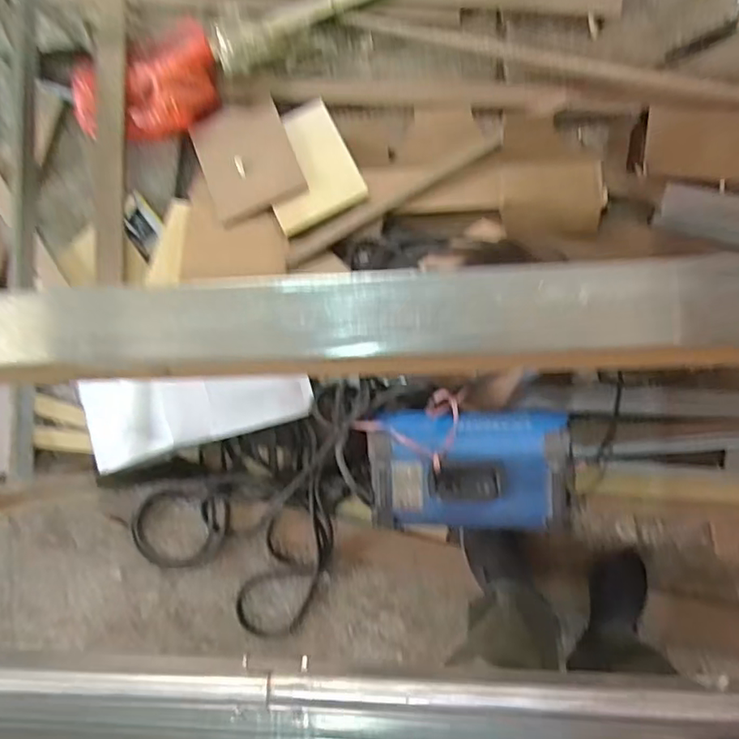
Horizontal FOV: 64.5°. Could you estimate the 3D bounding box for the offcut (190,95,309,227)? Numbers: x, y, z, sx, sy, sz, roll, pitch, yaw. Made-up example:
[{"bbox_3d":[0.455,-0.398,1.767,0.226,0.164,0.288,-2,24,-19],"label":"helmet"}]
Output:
[{"bbox_3d":[-0.259,-0.449,1.236,0.192,0.012,0.264,-23,75,6],"label":"offcut"}]

